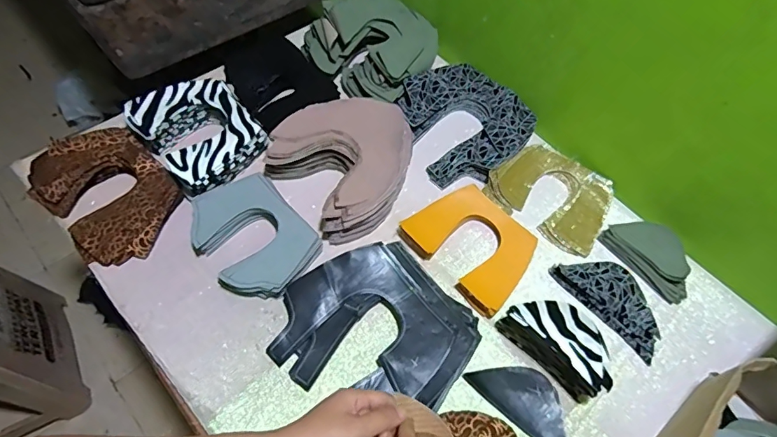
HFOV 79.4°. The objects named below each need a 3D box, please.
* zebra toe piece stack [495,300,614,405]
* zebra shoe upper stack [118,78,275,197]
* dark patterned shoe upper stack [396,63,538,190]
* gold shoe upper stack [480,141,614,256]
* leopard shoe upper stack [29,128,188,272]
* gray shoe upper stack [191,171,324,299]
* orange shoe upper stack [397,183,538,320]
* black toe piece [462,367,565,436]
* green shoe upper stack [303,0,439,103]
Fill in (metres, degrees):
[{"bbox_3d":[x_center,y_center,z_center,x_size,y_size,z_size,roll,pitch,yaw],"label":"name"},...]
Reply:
[{"bbox_3d":[0.191,0.140,0.522,0.056,0.071,0.122,-37,70,-24],"label":"zebra toe piece stack"},{"bbox_3d":[-0.253,-0.118,0.637,0.138,0.059,0.158,-38,70,-25],"label":"zebra shoe upper stack"},{"bbox_3d":[0.110,-0.147,0.696,0.184,0.043,0.179,-35,68,-20],"label":"dark patterned shoe upper stack"},{"bbox_3d":[0.236,-0.039,0.661,0.158,0.022,0.138,39,63,15],"label":"gold shoe upper stack"},{"bbox_3d":[-0.355,-0.032,0.597,0.181,0.047,0.136,42,64,17],"label":"leopard shoe upper stack"},{"bbox_3d":[-0.169,0.023,0.582,0.123,0.039,0.160,-36,70,-23],"label":"gray shoe upper stack"},{"bbox_3d":[0.110,0.029,0.605,0.153,0.028,0.126,42,64,17],"label":"orange shoe upper stack"},{"bbox_3d":[0.157,0.205,0.529,0.127,0.011,0.062,39,63,15],"label":"black toe piece"},{"bbox_3d":[-0.016,-0.279,0.729,0.178,0.061,0.179,40,64,16],"label":"green shoe upper stack"}]

